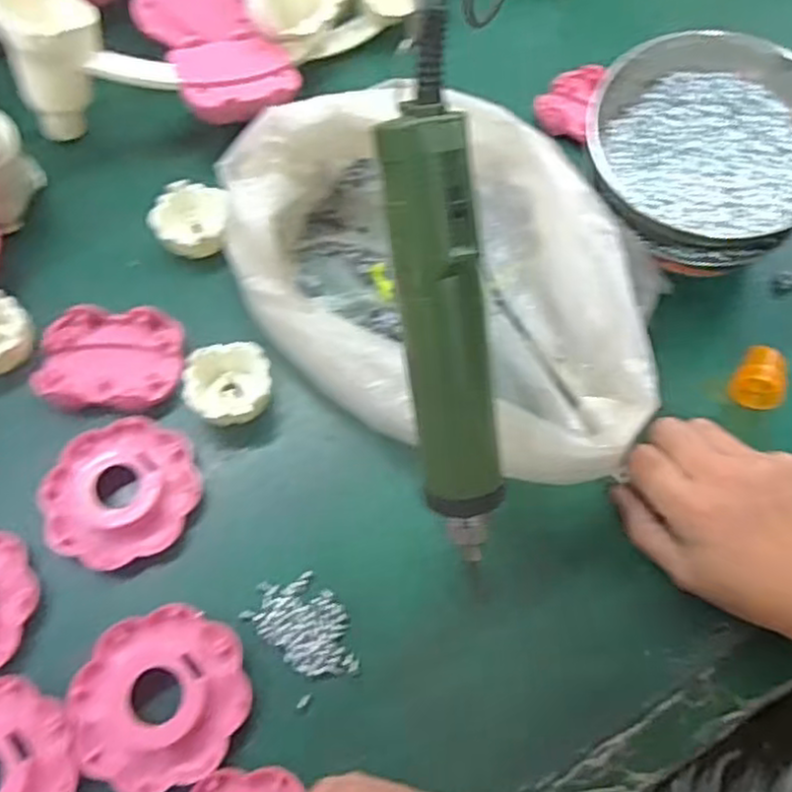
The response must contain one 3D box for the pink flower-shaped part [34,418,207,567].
[{"bbox_3d":[-0.162,0.054,0.417,0.085,0.010,0.087,0,63,0],"label":"pink flower-shaped part"}]

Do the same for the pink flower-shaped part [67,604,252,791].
[{"bbox_3d":[-0.122,0.155,0.367,0.086,0.012,0.085,0,63,0],"label":"pink flower-shaped part"}]

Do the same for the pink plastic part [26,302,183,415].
[{"bbox_3d":[-0.181,-0.025,0.447,0.087,0.017,0.067,0,63,1],"label":"pink plastic part"}]

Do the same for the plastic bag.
[{"bbox_3d":[0.027,-0.077,0.431,0.281,0.083,0.183,28,67,14],"label":"plastic bag"}]

